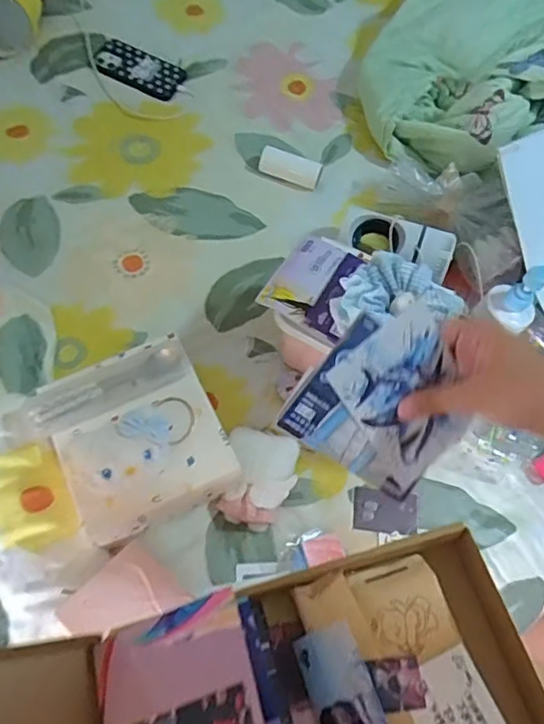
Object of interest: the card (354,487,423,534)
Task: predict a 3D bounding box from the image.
[{"bbox_3d":[0.150,0.197,0.758,0.084,0.007,0.054,7,77,7],"label":"card"}]

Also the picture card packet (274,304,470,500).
[{"bbox_3d":[0.093,0.028,0.434,0.149,0.007,0.128,34,94,-31],"label":"picture card packet"}]

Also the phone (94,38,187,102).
[{"bbox_3d":[-0.242,-0.531,1.046,0.164,0.018,0.076,28,67,6],"label":"phone"}]

